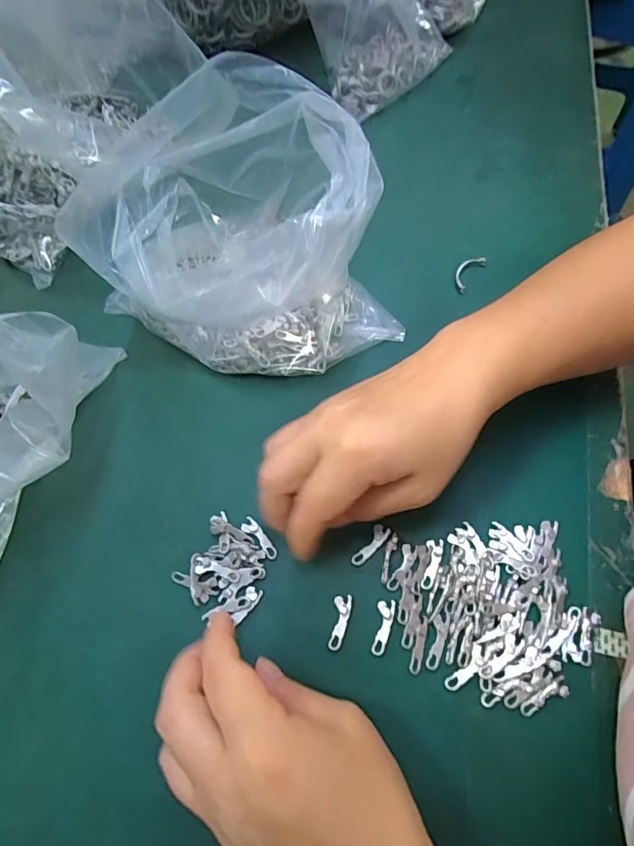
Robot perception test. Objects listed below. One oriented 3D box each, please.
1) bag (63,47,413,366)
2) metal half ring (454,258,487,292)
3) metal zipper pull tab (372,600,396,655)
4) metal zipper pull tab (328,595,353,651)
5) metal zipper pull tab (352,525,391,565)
[{"bbox_3d":[-0.039,-0.108,0.291,0.148,0.132,0.128,-25,68,-9],"label":"bag"},{"bbox_3d":[0.114,-0.115,0.358,0.014,0.007,0.036,33,71,15],"label":"metal half ring"},{"bbox_3d":[0.036,0.111,0.260,0.009,0.004,0.028,10,67,6],"label":"metal zipper pull tab"},{"bbox_3d":[0.013,0.109,0.261,0.010,0.004,0.029,10,67,6],"label":"metal zipper pull tab"},{"bbox_3d":[0.031,0.071,0.277,0.009,0.004,0.029,40,73,17],"label":"metal zipper pull tab"}]

